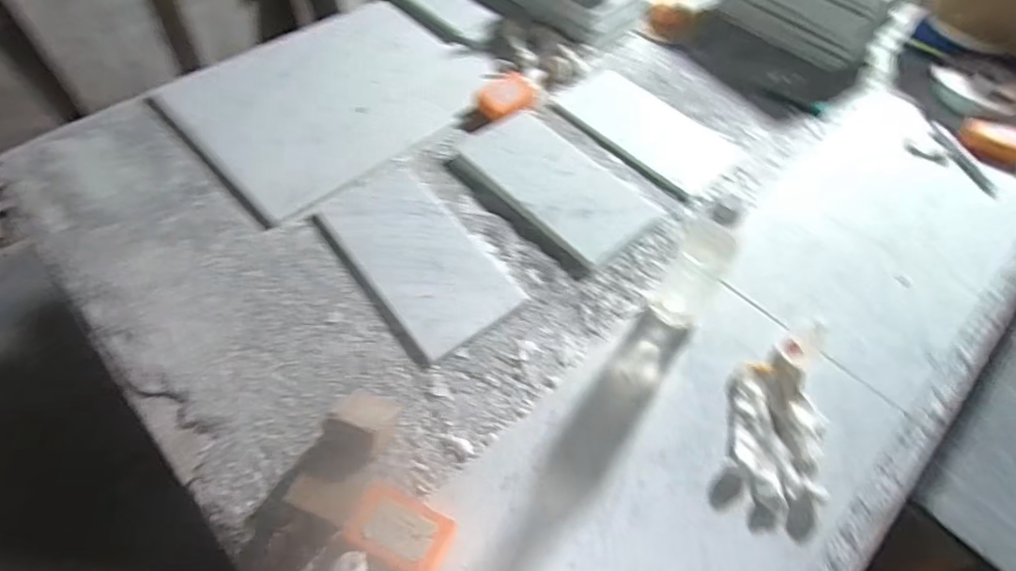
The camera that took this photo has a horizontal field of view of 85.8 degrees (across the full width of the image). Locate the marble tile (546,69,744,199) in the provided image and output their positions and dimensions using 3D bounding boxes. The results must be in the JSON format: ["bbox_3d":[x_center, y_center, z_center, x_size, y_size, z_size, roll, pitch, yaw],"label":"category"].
[{"bbox_3d":[0.232,-0.266,0.943,0.146,0.020,0.313,-37,64,-18],"label":"marble tile"}]

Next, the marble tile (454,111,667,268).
[{"bbox_3d":[0.074,-0.159,0.839,0.161,0.022,0.302,-36,64,-23],"label":"marble tile"}]

